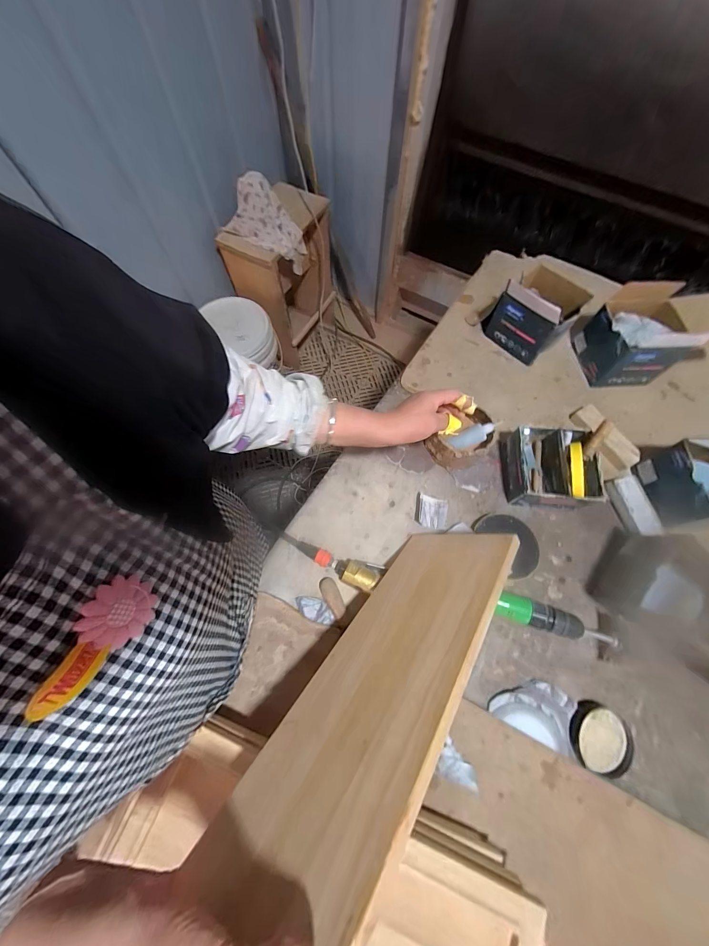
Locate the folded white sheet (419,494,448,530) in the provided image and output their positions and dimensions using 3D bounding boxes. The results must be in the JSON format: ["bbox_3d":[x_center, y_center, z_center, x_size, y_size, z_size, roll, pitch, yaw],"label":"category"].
[{"bbox_3d":[0.145,0.072,0.589,0.052,0.015,0.058,13,69,4],"label":"folded white sheet"}]

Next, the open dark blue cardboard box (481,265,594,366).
[{"bbox_3d":[0.394,-0.355,0.707,0.139,0.152,0.154,-42,75,-15],"label":"open dark blue cardboard box"}]

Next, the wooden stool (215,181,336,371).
[{"bbox_3d":[-0.300,-0.865,1.454,0.338,0.568,0.393,36,72,12],"label":"wooden stool"}]

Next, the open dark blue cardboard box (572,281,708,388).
[{"bbox_3d":[0.642,-0.275,0.664,0.265,0.169,0.159,-5,69,-3],"label":"open dark blue cardboard box"}]

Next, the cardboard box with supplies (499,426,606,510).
[{"bbox_3d":[0.358,-0.006,0.586,0.137,0.091,0.145,4,69,1],"label":"cardboard box with supplies"}]

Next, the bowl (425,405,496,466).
[{"bbox_3d":[0.204,-0.070,0.621,0.112,0.070,0.114,40,73,14],"label":"bowl"}]

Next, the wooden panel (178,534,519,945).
[{"bbox_3d":[0.039,0.219,0.361,0.444,0.182,0.017,-43,111,-39],"label":"wooden panel"}]

